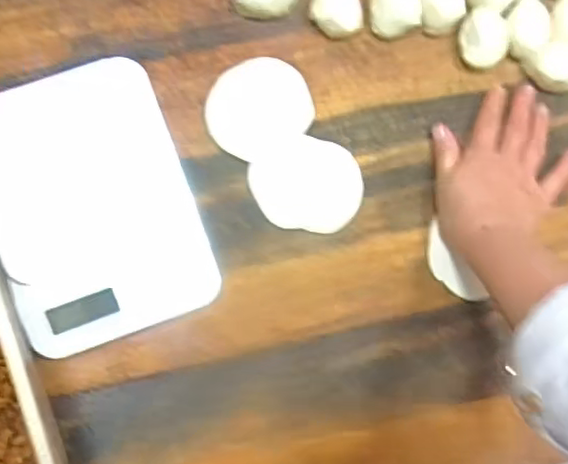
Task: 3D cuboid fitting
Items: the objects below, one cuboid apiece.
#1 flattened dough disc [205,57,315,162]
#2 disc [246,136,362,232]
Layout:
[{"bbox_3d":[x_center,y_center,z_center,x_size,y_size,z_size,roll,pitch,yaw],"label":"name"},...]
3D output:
[{"bbox_3d":[-0.020,-0.102,0.525,0.080,0.006,0.085,1,85,-8],"label":"flattened dough disc"},{"bbox_3d":[0.018,-0.040,0.526,0.091,0.004,0.075,6,84,-8],"label":"disc"}]

